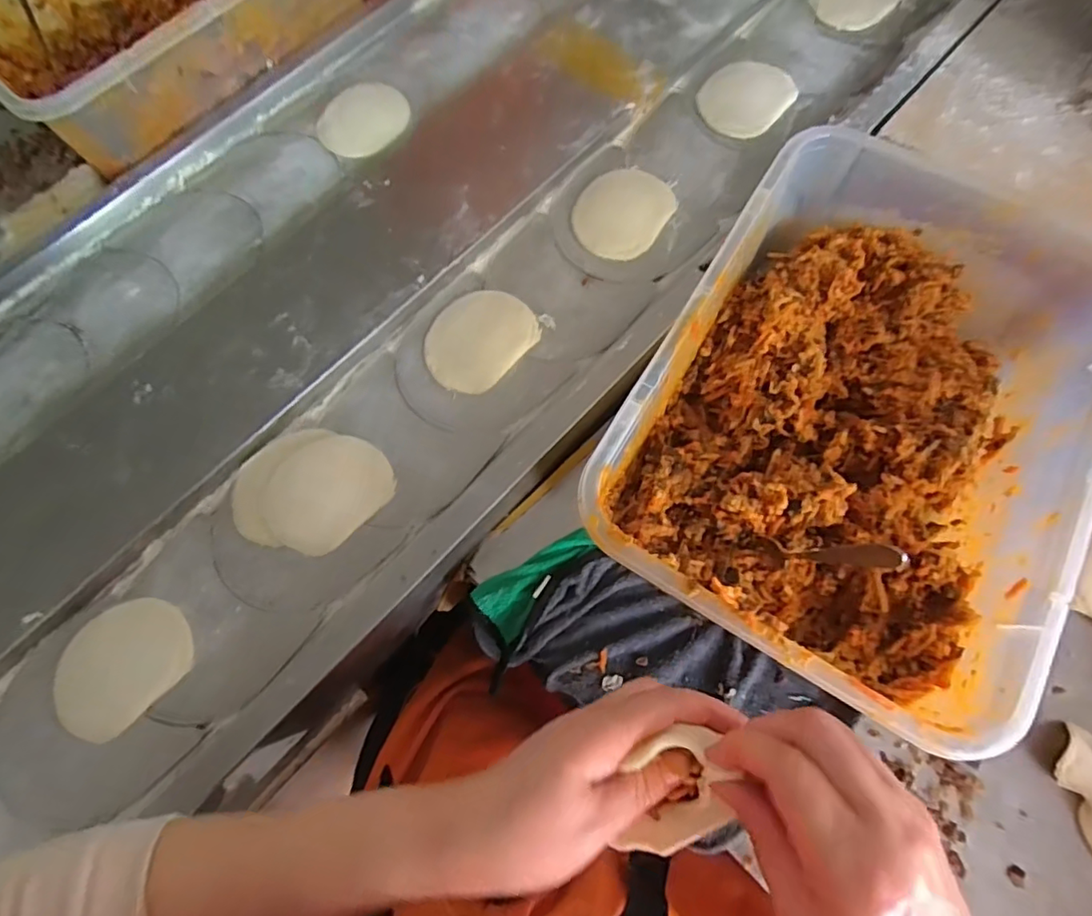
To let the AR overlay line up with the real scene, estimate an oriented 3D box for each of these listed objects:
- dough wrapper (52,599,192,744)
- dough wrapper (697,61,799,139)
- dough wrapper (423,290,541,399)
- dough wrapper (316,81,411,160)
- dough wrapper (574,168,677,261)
[{"bbox_3d":[-0.316,0.152,0.417,0.080,0.010,0.101,41,78,14],"label":"dough wrapper"},{"bbox_3d":[0.200,-0.364,0.564,0.081,0.007,0.095,41,78,14],"label":"dough wrapper"},{"bbox_3d":[-0.061,-0.106,0.493,0.083,0.004,0.099,40,78,13],"label":"dough wrapper"},{"bbox_3d":[-0.189,-0.356,0.583,0.090,0.011,0.103,17,71,9],"label":"dough wrapper"},{"bbox_3d":[0.070,-0.232,0.526,0.082,0.006,0.100,31,77,9],"label":"dough wrapper"}]

